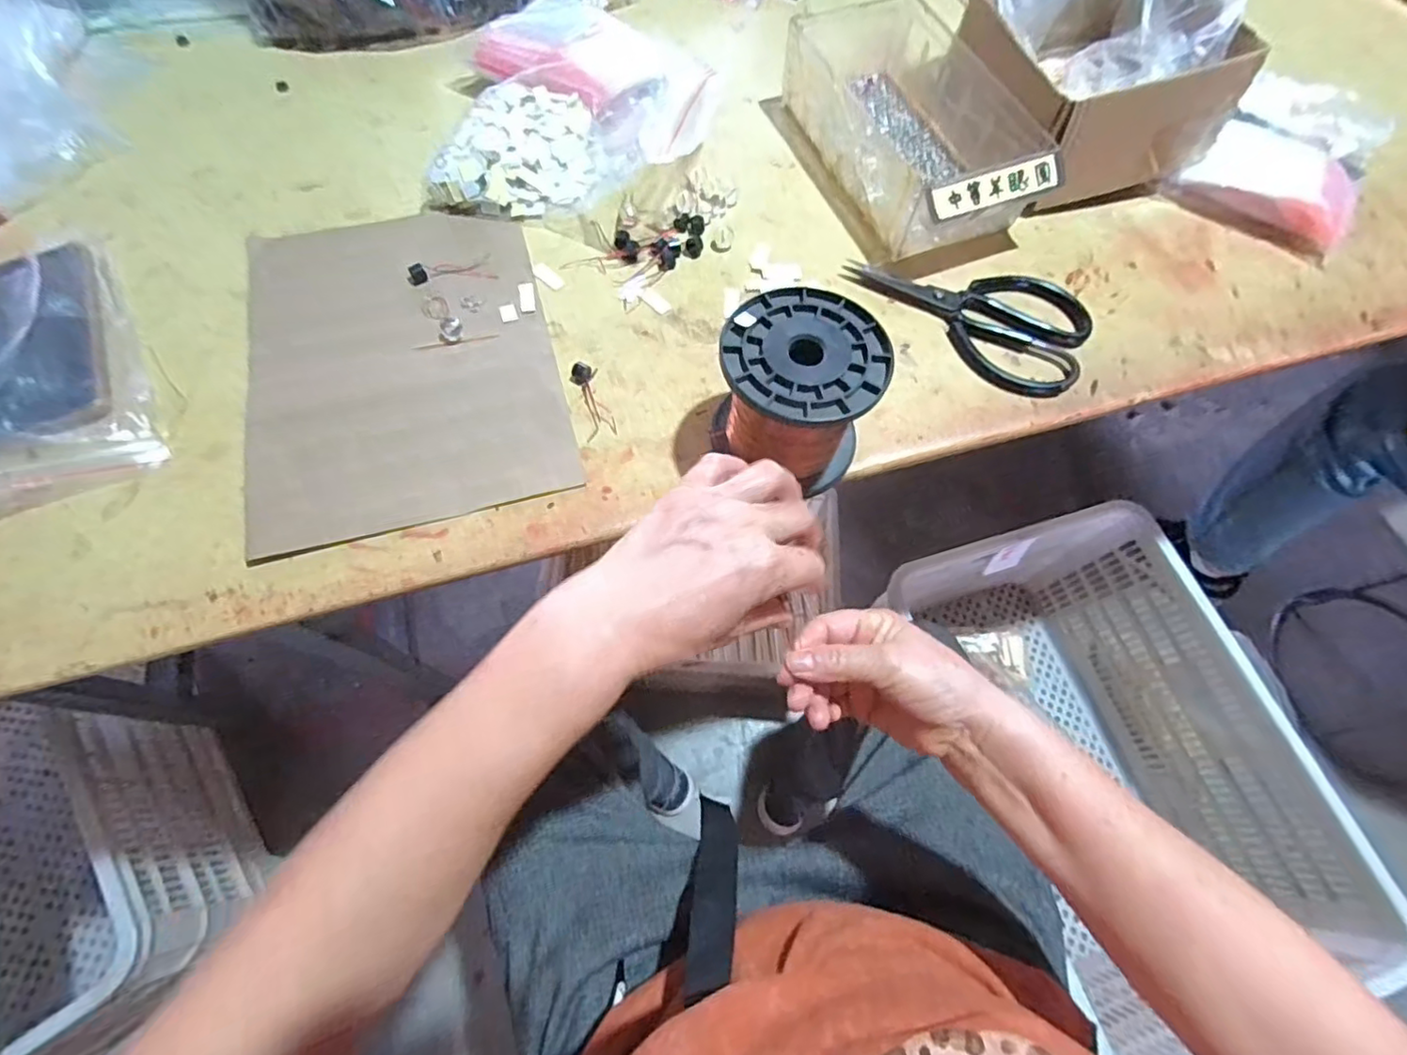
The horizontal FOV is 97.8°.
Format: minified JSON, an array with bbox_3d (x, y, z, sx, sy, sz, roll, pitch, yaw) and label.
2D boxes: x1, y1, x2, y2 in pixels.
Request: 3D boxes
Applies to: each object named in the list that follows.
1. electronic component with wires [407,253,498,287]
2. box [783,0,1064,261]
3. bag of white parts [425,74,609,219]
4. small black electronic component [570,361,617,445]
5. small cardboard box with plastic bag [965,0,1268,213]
[{"bbox_3d":[-0.195,-0.199,0.472,0.064,0.009,0.026,-14,69,-8],"label":"electronic component with wires"},{"bbox_3d":[0.167,-0.344,0.515,0.134,0.063,0.263,-21,69,-11],"label":"box"},{"bbox_3d":[-0.147,-0.312,0.506,0.127,0.033,0.119,10,66,1],"label":"bag of white parts"},{"bbox_3d":[-0.078,-0.089,0.427,0.020,0.008,0.060,-17,68,-10],"label":"small black electronic component"},{"bbox_3d":[0.319,-0.394,0.523,0.191,0.101,0.218,-15,68,-9],"label":"small cardboard box with plastic bag"}]

